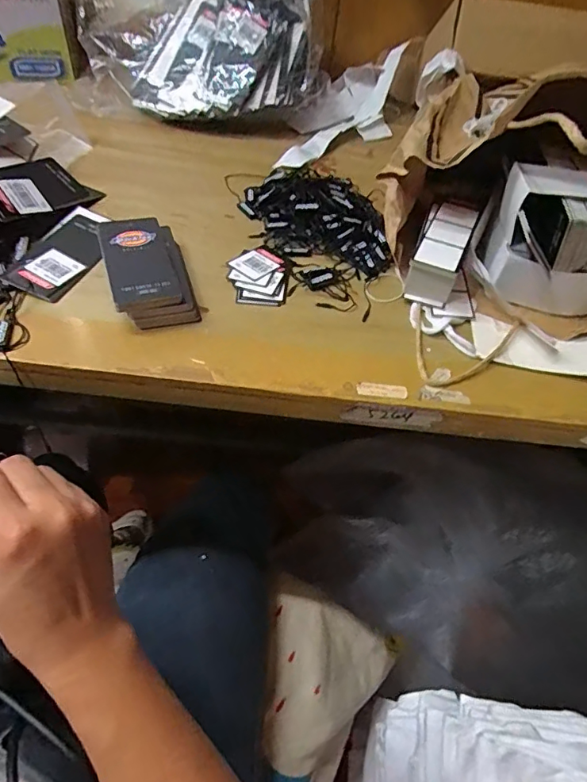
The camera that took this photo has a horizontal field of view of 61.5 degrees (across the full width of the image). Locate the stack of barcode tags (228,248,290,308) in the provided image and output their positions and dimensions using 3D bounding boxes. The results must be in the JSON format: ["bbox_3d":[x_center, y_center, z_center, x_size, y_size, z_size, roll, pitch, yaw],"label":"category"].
[{"bbox_3d":[-0.031,-0.103,0.437,0.050,0.004,0.075,-2,51,-8],"label":"stack of barcode tags"}]

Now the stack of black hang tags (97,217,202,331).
[{"bbox_3d":[-0.120,-0.100,0.406,0.061,0.029,0.114,-13,54,-17],"label":"stack of black hang tags"}]

